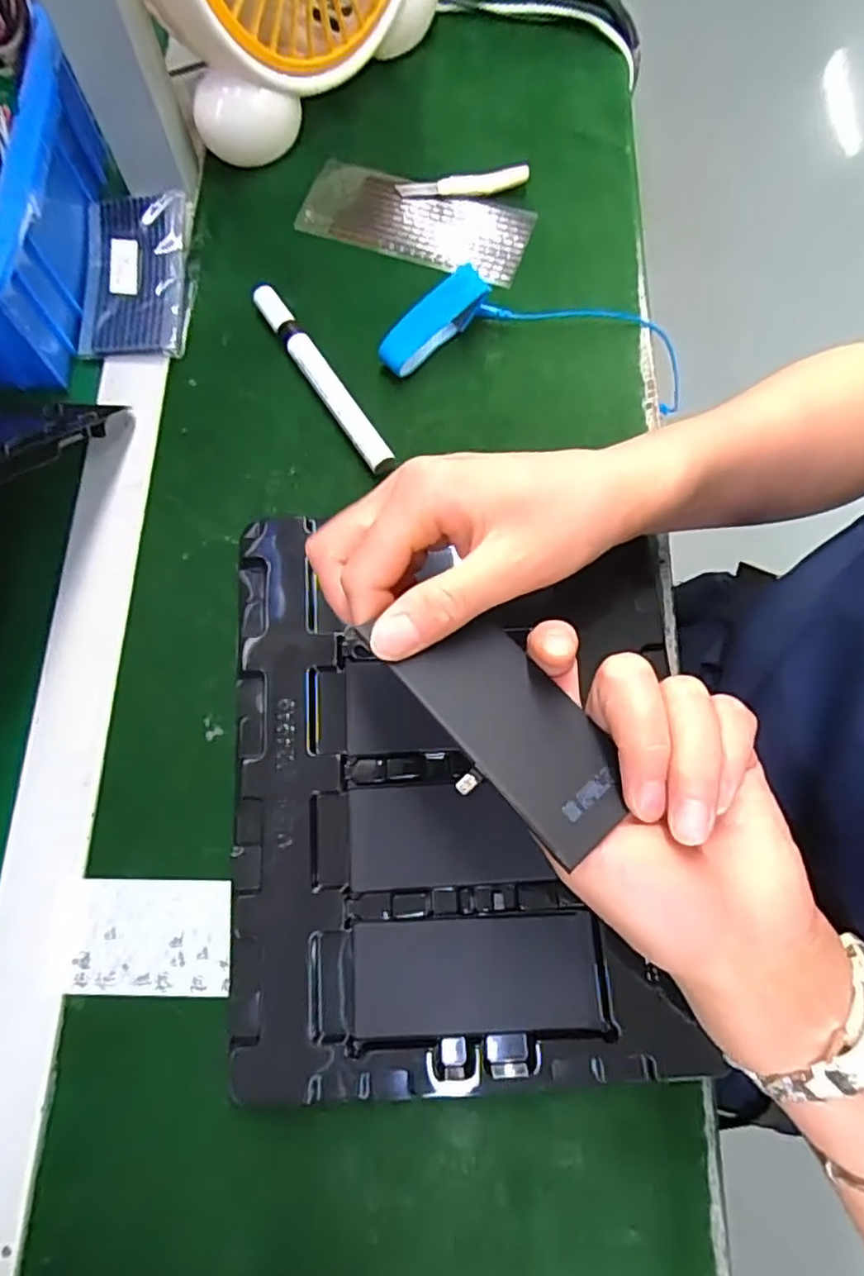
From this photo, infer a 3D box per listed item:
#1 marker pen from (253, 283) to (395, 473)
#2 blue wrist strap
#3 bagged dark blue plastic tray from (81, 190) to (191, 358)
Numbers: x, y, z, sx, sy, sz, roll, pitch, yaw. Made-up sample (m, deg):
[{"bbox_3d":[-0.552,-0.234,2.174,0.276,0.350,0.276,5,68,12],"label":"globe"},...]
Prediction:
[{"bbox_3d":[-0.065,-0.153,0.379,0.014,0.016,0.141,-32,77,-10],"label":"marker pen"},{"bbox_3d":[0.060,-0.187,0.395,0.184,0.047,0.052,-1,73,-15],"label":"blue wrist strap"},{"bbox_3d":[-0.186,-0.226,0.400,0.065,0.022,0.108,-2,74,-2],"label":"bagged dark blue plastic tray"}]

